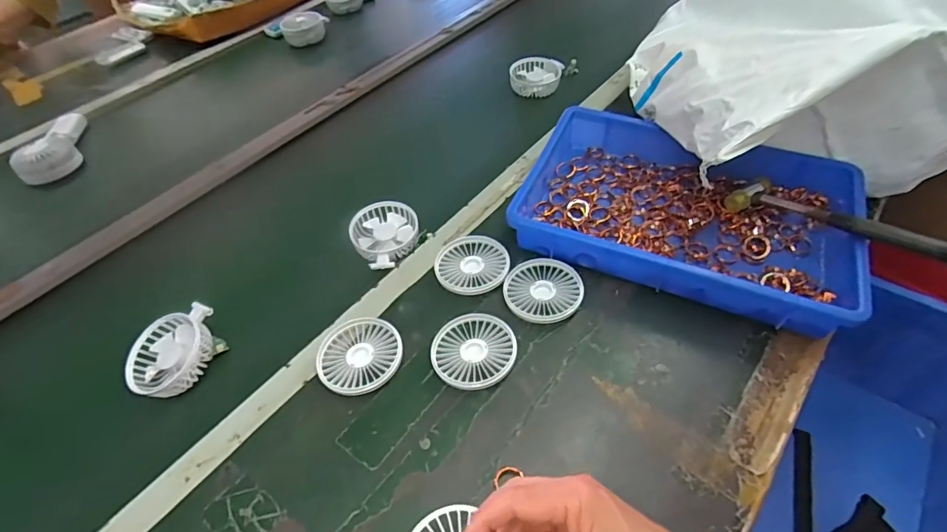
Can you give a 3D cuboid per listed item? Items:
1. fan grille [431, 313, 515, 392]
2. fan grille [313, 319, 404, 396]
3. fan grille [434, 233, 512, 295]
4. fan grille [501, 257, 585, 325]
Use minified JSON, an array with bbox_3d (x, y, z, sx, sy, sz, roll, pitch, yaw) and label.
[{"bbox_3d":[0.000,0.090,0.504,0.086,0.018,0.089,-2,50,2],"label":"fan grille"},{"bbox_3d":[-0.121,0.093,0.509,0.086,0.019,0.092,-20,50,-12],"label":"fan grille"},{"bbox_3d":[-0.002,-0.004,0.577,0.086,0.012,0.092,-18,51,-11],"label":"fan grille"},{"bbox_3d":[0.078,0.027,0.544,0.088,0.009,0.083,-5,46,6],"label":"fan grille"}]

